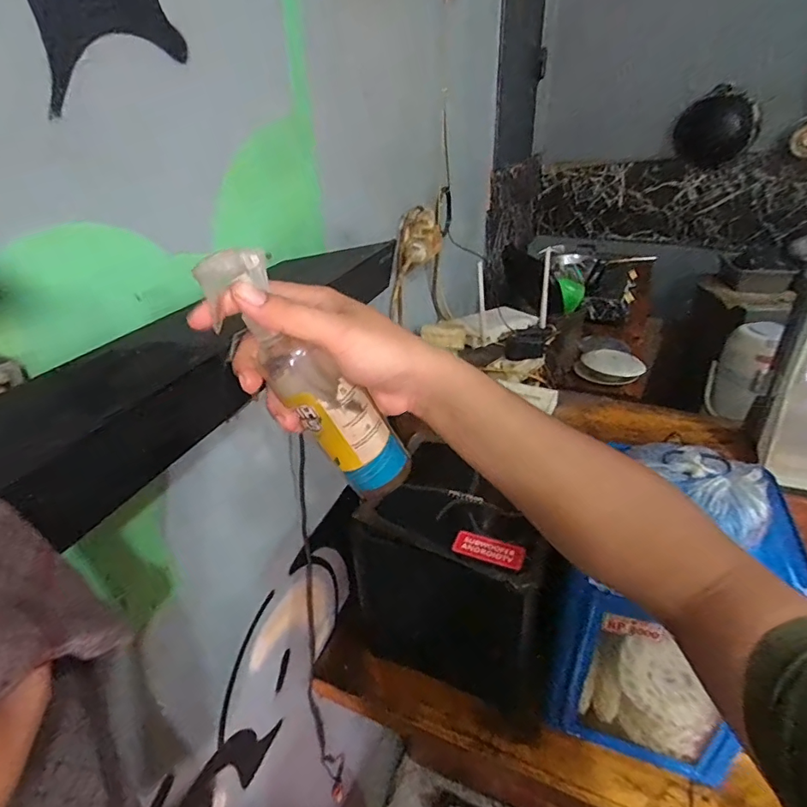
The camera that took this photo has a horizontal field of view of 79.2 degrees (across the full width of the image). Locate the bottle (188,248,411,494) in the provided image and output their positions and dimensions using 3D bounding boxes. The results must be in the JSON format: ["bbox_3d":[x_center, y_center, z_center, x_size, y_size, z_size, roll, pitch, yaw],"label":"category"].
[{"bbox_3d":[-0.056,-0.015,0.324,0.048,0.192,0.043,-27,22,22],"label":"bottle"}]

